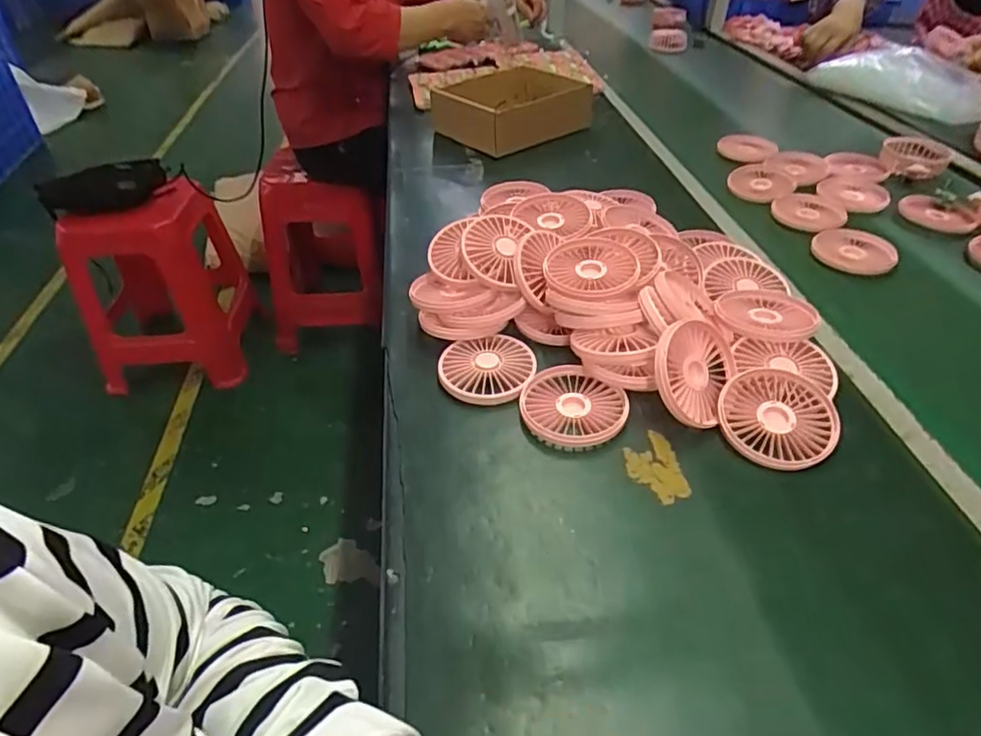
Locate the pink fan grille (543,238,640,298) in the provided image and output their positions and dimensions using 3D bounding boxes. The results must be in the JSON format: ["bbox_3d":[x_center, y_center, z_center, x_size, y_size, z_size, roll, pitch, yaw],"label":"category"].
[{"bbox_3d":[0.097,-0.098,0.578,0.086,0.018,0.094,2,40,5],"label":"pink fan grille"}]

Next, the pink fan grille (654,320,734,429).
[{"bbox_3d":[0.169,-0.002,0.501,0.077,0.013,0.088,39,65,-17],"label":"pink fan grille"}]

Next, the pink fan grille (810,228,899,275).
[{"bbox_3d":[0.440,-0.145,0.728,0.087,0.013,0.087,-2,40,1],"label":"pink fan grille"}]

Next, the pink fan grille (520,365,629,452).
[{"bbox_3d":[0.069,0.035,0.511,0.081,0.016,0.085,-1,40,1],"label":"pink fan grille"}]

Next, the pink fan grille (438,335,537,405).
[{"bbox_3d":[-0.002,0.001,0.548,0.088,0.017,0.076,-10,41,-9],"label":"pink fan grille"}]

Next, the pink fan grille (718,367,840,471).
[{"bbox_3d":[0.235,0.039,0.489,0.087,0.009,0.096,13,55,20],"label":"pink fan grille"}]

